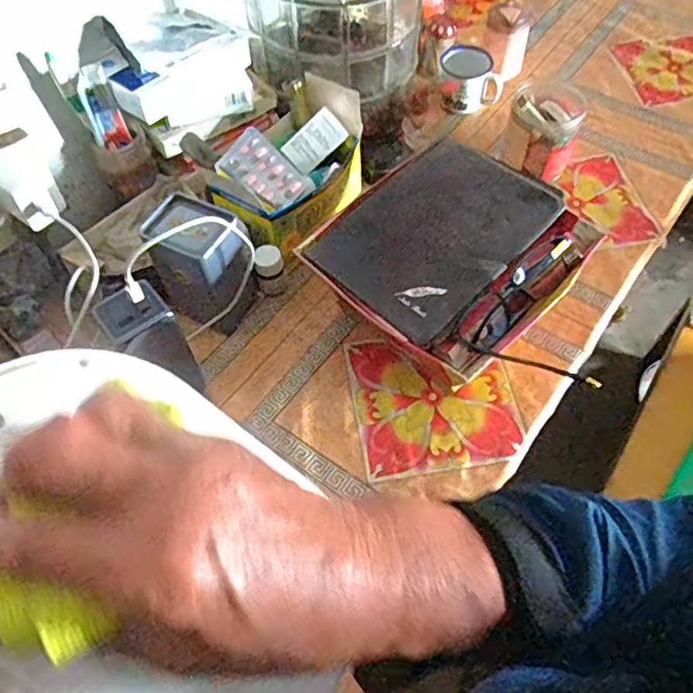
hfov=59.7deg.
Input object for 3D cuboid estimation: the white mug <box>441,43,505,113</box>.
[{"bbox_3d":[0.163,-0.352,0.798,0.081,0.060,0.070,-2,58,0],"label":"white mug"}]

